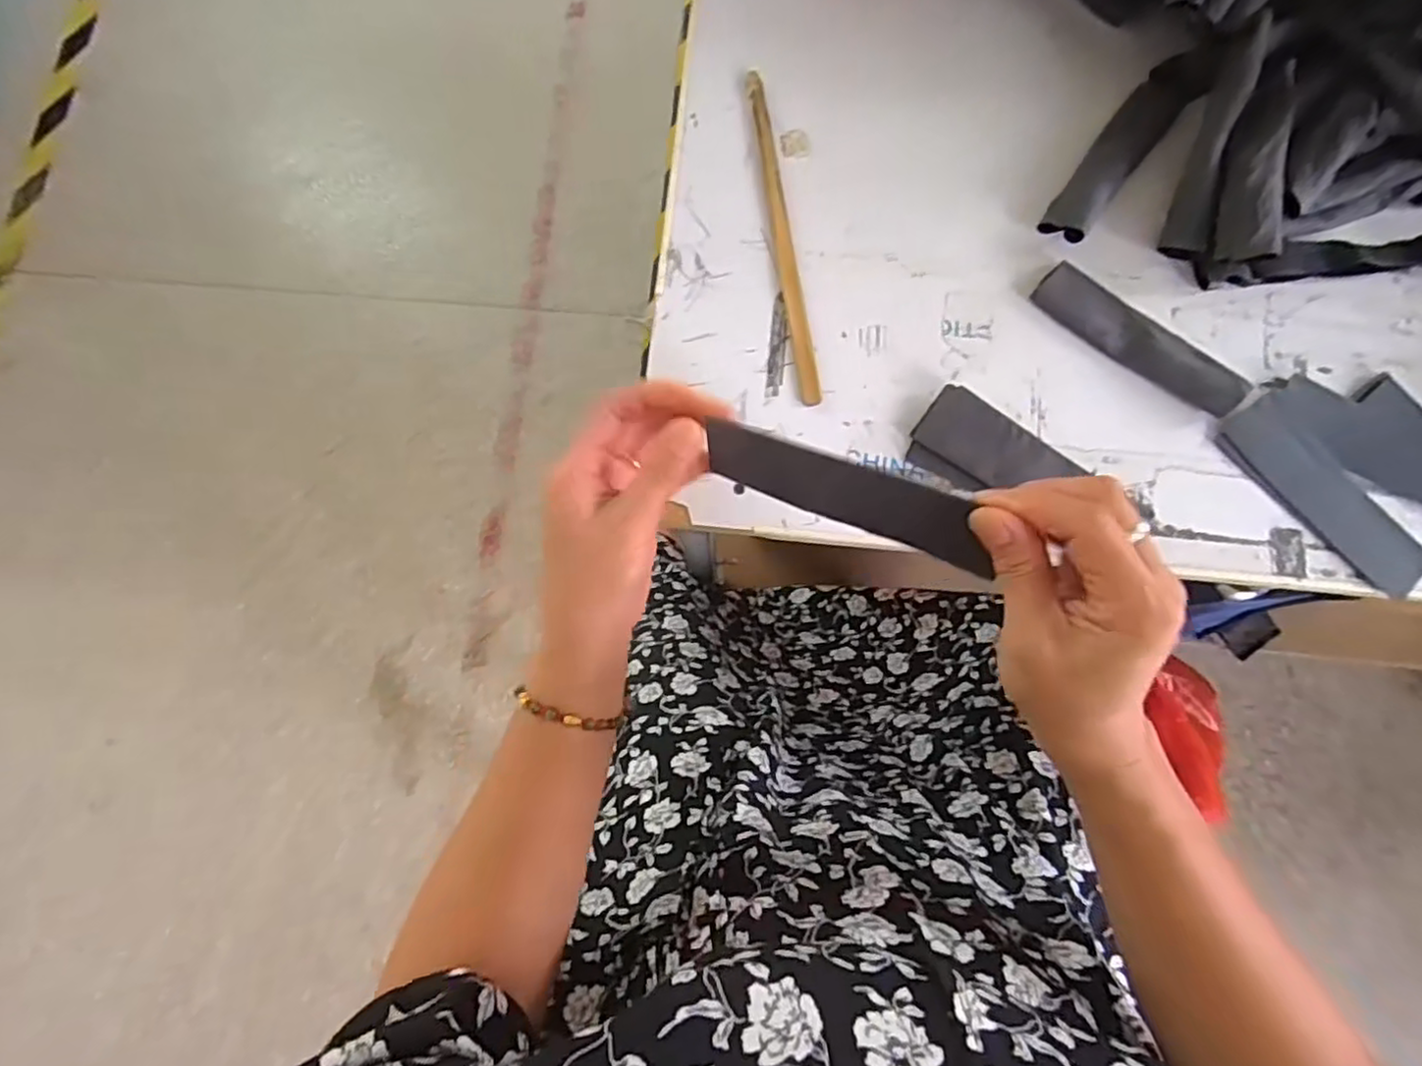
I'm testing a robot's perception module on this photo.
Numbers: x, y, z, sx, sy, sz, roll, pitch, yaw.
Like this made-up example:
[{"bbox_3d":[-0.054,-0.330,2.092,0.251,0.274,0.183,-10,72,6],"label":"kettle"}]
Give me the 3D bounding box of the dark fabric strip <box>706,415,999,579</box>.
[{"bbox_3d":[0.065,-0.020,0.326,0.138,0.004,0.032,22,123,11],"label":"dark fabric strip"}]

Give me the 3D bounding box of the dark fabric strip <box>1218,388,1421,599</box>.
[{"bbox_3d":[0.405,-0.028,0.449,0.049,0.011,0.151,-39,81,-5],"label":"dark fabric strip"}]

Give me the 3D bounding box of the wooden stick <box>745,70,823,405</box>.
[{"bbox_3d":[0.052,-0.218,0.492,0.015,0.006,0.262,-8,80,0],"label":"wooden stick"}]

